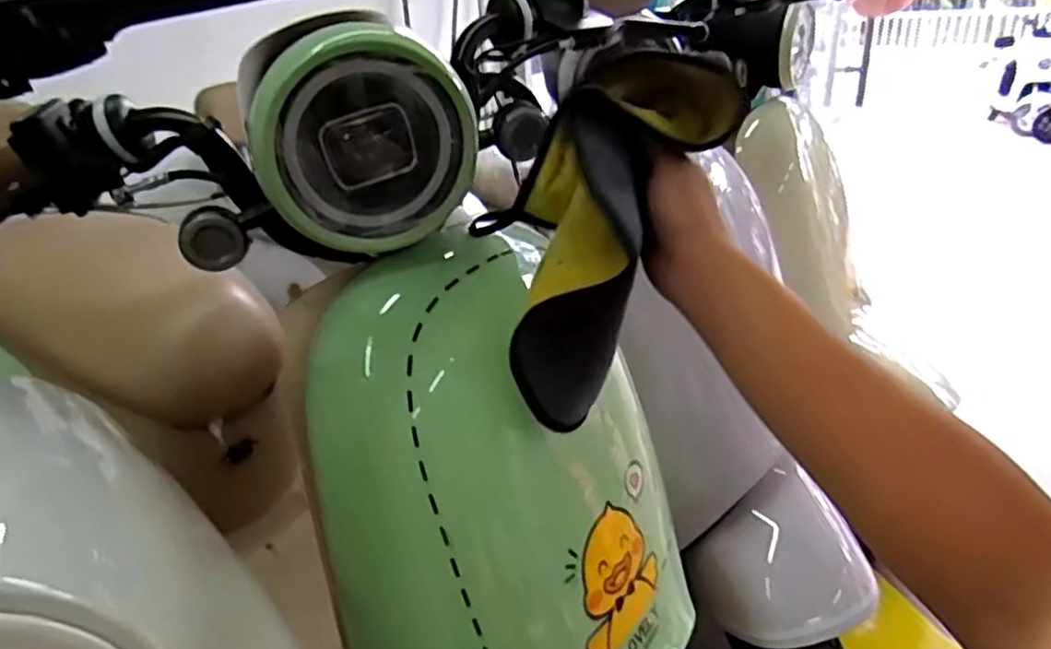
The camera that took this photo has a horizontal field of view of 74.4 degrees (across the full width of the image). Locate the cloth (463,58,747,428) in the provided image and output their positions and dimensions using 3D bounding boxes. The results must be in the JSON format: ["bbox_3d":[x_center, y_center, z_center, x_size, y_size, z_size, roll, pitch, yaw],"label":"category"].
[{"bbox_3d":[0.048,-0.056,0.496,0.157,0.239,0.168,-4,24,-1],"label":"cloth"}]

